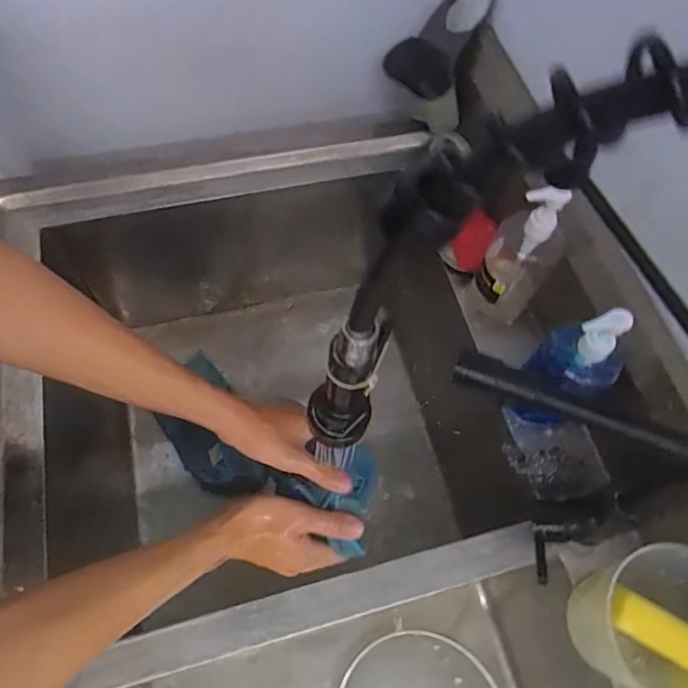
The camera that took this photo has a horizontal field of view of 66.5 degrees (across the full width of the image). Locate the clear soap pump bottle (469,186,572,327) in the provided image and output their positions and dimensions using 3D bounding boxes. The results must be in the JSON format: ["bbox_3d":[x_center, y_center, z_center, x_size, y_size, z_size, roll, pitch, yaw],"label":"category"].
[{"bbox_3d":[0.193,-0.092,0.588,0.073,0.218,0.060,29,67,10],"label":"clear soap pump bottle"}]

